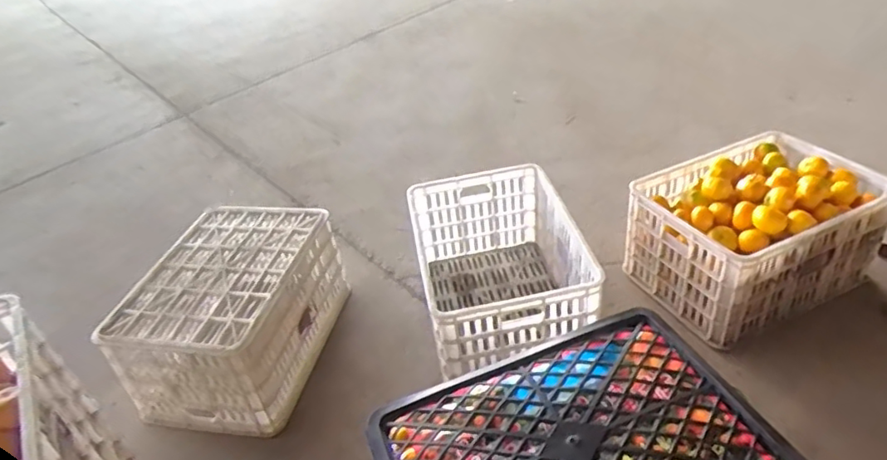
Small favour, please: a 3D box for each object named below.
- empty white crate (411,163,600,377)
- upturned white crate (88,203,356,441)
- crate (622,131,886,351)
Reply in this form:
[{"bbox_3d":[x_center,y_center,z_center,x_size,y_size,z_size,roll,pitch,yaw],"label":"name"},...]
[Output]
[{"bbox_3d":[0.128,0.095,1.355,0.344,0.254,0.490,-10,36,-3],"label":"empty white crate"},{"bbox_3d":[-0.486,0.175,1.367,0.386,0.254,0.513,2,37,13],"label":"upturned white crate"},{"bbox_3d":[0.721,-0.006,1.353,0.488,0.277,0.369,-21,38,-17],"label":"crate"}]

